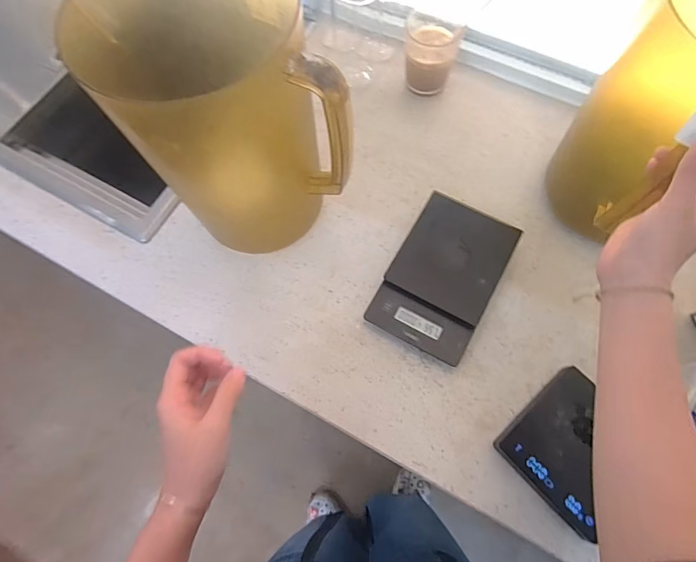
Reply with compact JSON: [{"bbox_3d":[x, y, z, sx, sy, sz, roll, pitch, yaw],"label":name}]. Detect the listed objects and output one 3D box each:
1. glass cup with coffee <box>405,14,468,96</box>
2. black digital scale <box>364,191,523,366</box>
[{"bbox_3d":[0.114,-0.312,0.586,0.071,0.088,0.070,-1,72,2],"label":"glass cup with coffee"},{"bbox_3d":[0.115,-0.007,0.508,0.119,0.031,0.185,27,75,10],"label":"black digital scale"}]

